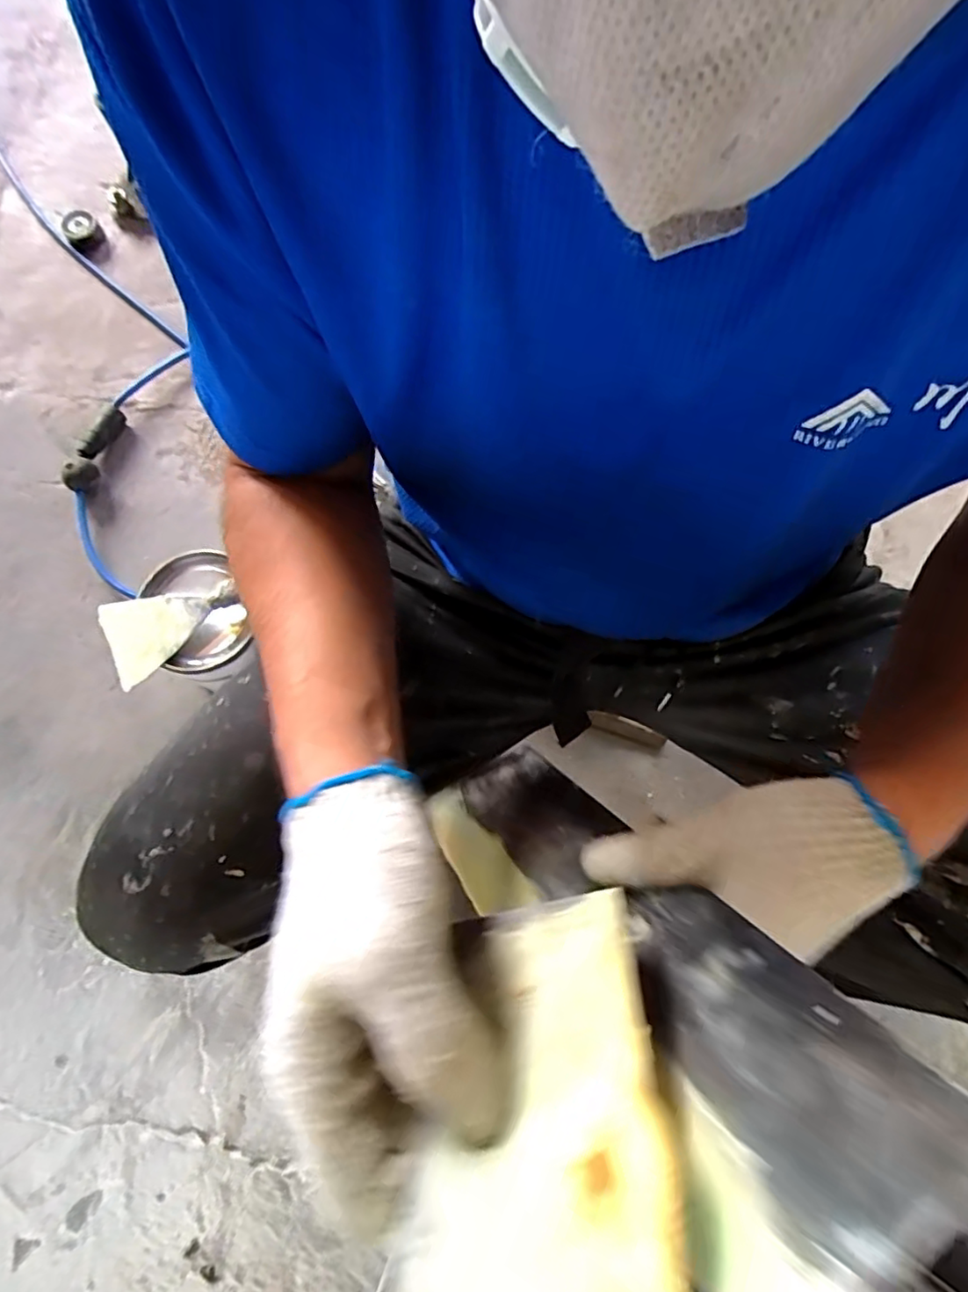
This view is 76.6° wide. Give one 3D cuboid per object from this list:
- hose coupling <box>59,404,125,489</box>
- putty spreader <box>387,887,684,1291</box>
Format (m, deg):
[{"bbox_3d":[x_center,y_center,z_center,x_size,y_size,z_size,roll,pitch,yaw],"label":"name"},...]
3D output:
[{"bbox_3d":[-0.614,-0.313,0.961,0.044,0.032,0.158,11,74,2],"label":"hose coupling"},{"bbox_3d":[0.015,0.138,0.184,0.075,0.141,0.011,-16,112,15],"label":"putty spreader"}]

